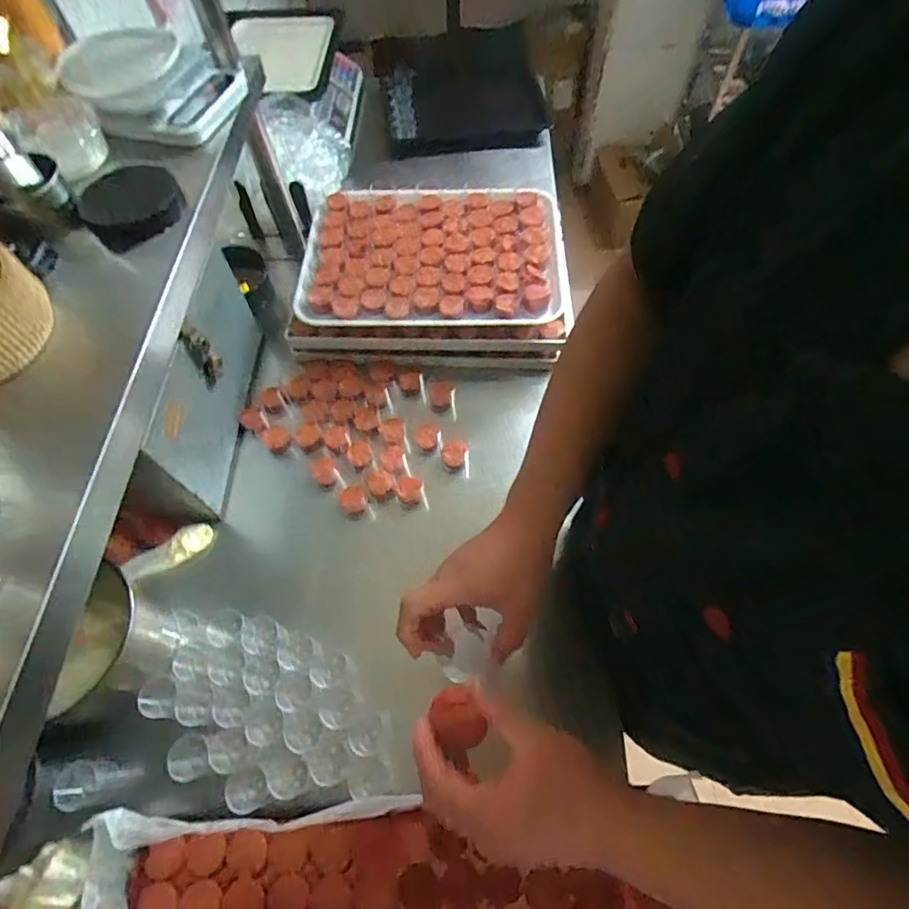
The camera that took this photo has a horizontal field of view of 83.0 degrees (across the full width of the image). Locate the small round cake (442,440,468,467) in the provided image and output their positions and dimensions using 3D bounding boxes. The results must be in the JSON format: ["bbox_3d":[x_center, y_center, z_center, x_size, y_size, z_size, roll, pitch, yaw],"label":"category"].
[{"bbox_3d":[0.000,0.000,0.790,0.034,0.034,0.036,6,61,4],"label":"small round cake"}]

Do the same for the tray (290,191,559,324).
[{"bbox_3d":[-0.040,-0.335,0.846,0.407,0.034,0.297,0,61,0],"label":"tray"}]

